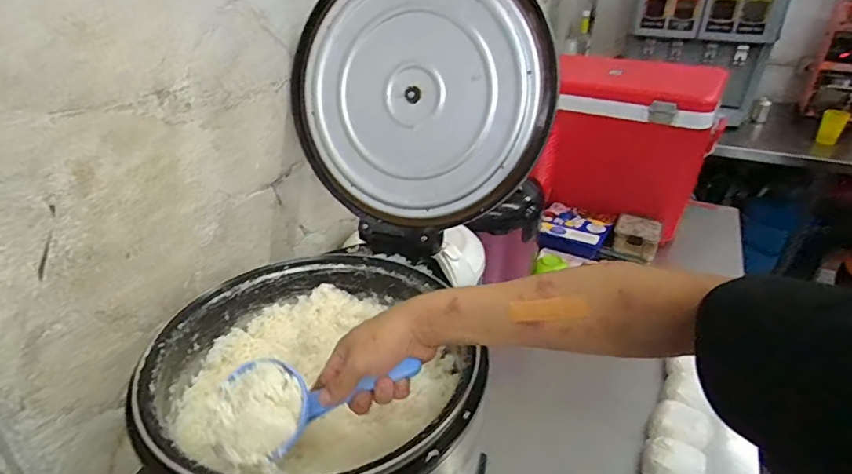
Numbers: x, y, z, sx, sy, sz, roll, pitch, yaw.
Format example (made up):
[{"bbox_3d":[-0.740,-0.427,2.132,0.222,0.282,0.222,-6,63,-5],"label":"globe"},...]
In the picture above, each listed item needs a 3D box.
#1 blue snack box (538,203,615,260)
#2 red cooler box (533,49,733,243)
[{"bbox_3d":[0.377,-0.020,1.272,0.177,0.053,0.150,14,34,22],"label":"blue snack box"},{"bbox_3d":[0.526,-0.252,1.323,0.373,0.349,0.311,14,34,21],"label":"red cooler box"}]

